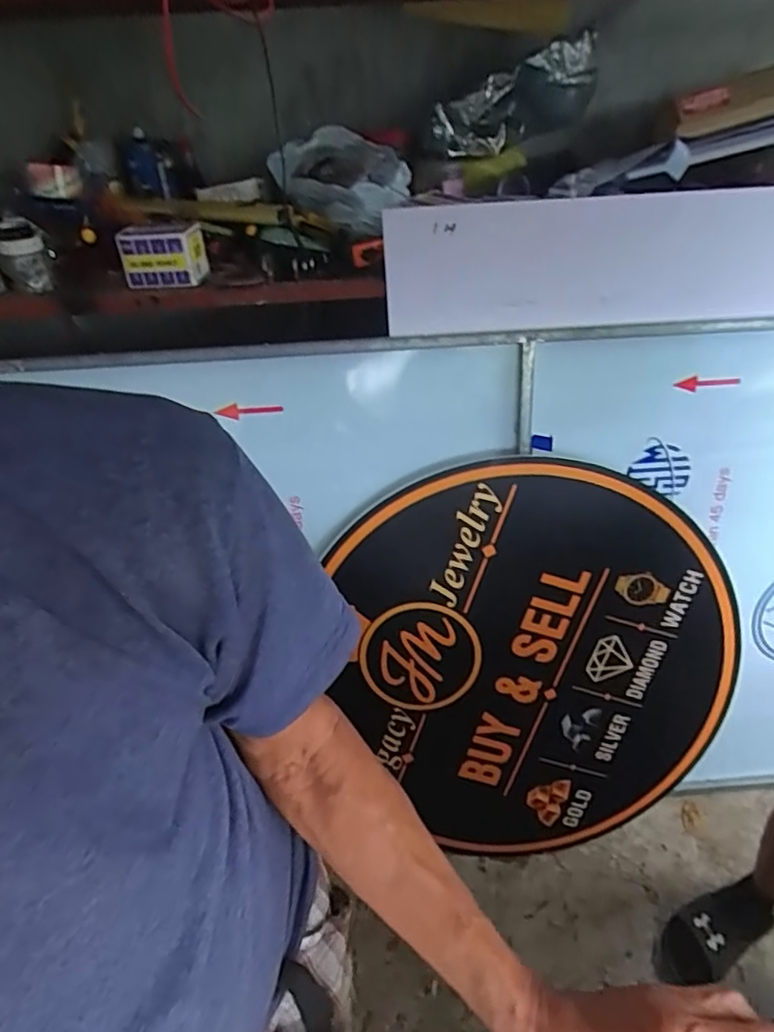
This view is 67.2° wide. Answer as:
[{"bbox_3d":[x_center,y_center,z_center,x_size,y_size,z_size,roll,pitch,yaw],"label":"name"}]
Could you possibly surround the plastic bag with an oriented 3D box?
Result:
[{"bbox_3d":[-0.061,-0.581,0.997,0.151,0.120,0.301,-26,43,-26],"label":"plastic bag"}]

